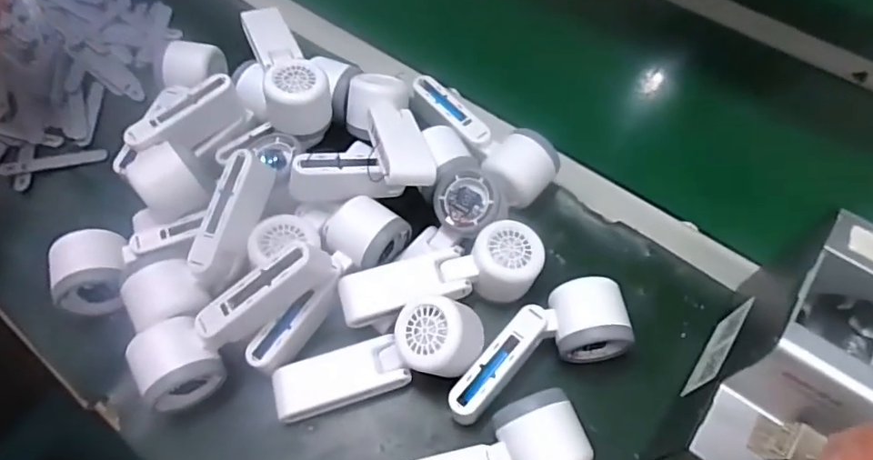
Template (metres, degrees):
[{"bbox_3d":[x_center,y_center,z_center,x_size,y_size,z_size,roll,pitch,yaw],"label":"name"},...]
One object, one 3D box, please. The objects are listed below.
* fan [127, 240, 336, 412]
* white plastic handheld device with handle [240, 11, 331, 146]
[{"bbox_3d":[-0.152,0.066,0.414,0.162,0.055,0.054,-38,65,-4],"label":"fan"},{"bbox_3d":[-0.144,-0.156,0.529,0.058,0.055,0.157,-19,61,-12],"label":"white plastic handheld device with handle"}]

